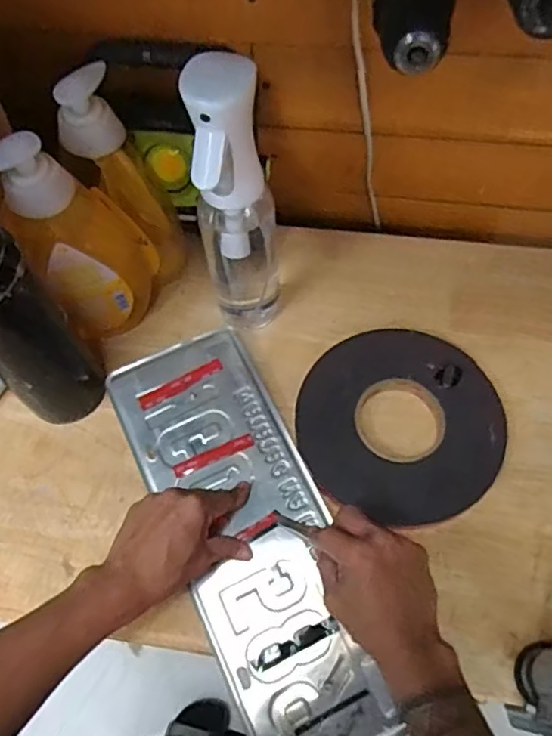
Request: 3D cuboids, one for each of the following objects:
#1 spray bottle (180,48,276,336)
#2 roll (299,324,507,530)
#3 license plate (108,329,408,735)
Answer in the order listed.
[{"bbox_3d":[-0.032,-0.123,0.506,0.067,0.281,0.052,-8,63,-1],"label":"spray bottle"},{"bbox_3d":[0.117,0.050,0.556,0.184,0.027,0.175,-1,63,2],"label":"roll"},{"bbox_3d":[-0.026,0.143,0.519,0.140,0.008,0.379,-20,67,-8],"label":"license plate"}]

